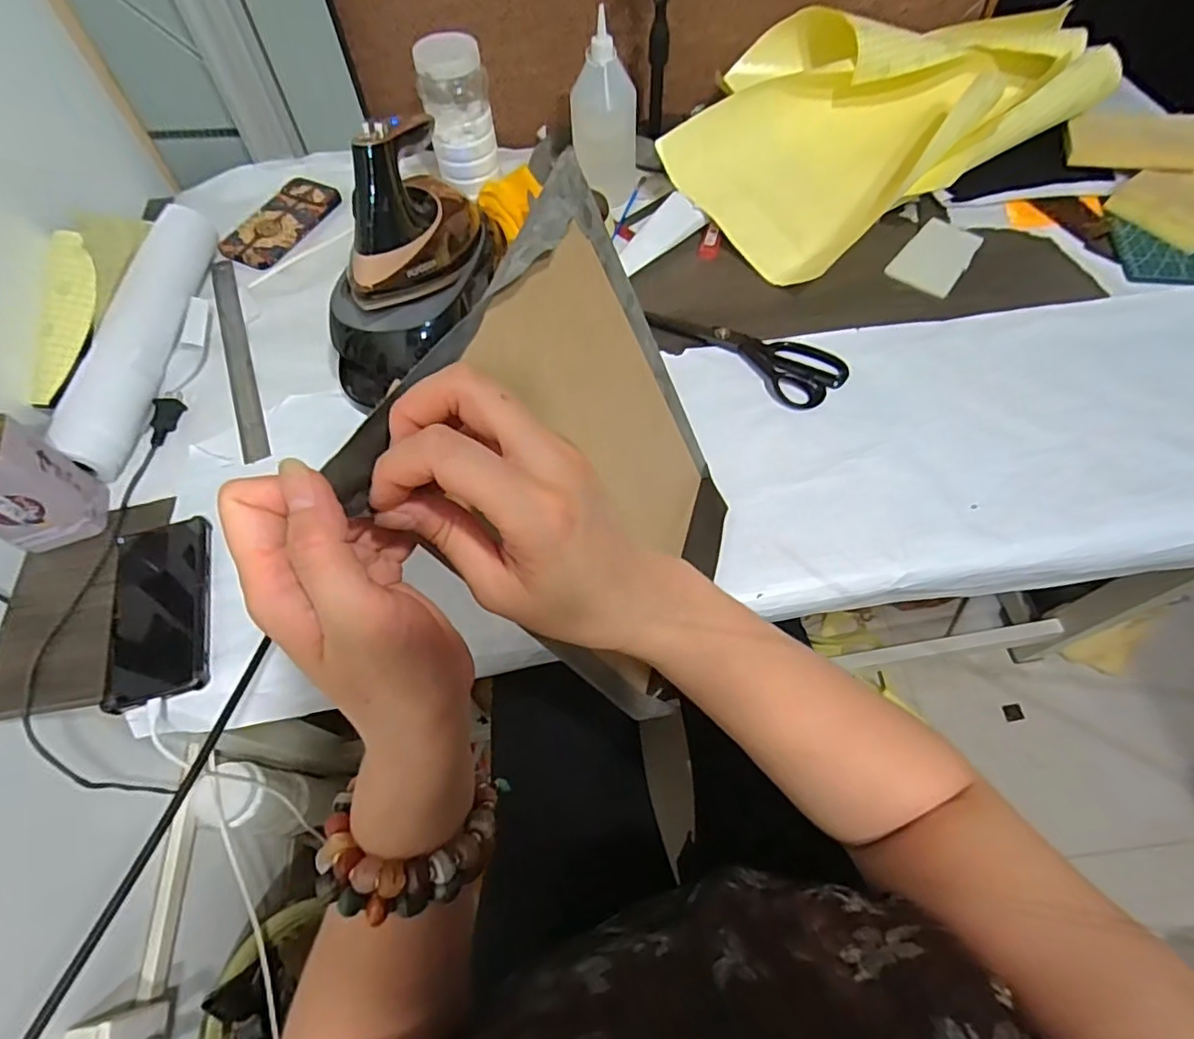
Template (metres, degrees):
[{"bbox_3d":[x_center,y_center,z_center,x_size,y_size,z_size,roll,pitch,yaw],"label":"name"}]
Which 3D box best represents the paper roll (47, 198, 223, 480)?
[{"bbox_3d":[-0.485,-0.209,0.645,0.048,0.056,0.347,1,62,3],"label":"paper roll"}]

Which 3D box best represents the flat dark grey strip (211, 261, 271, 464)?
[{"bbox_3d":[-0.408,-0.191,0.679,0.026,0.005,0.319,-17,63,-17],"label":"flat dark grey strip"}]

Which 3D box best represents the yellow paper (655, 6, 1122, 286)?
[{"bbox_3d":[0.339,-0.520,0.734,0.534,0.080,0.304,-33,80,-4],"label":"yellow paper"}]

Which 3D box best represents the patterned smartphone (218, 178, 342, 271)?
[{"bbox_3d":[-0.405,-0.383,0.772,0.085,0.011,0.157,22,65,13],"label":"patterned smartphone"}]

